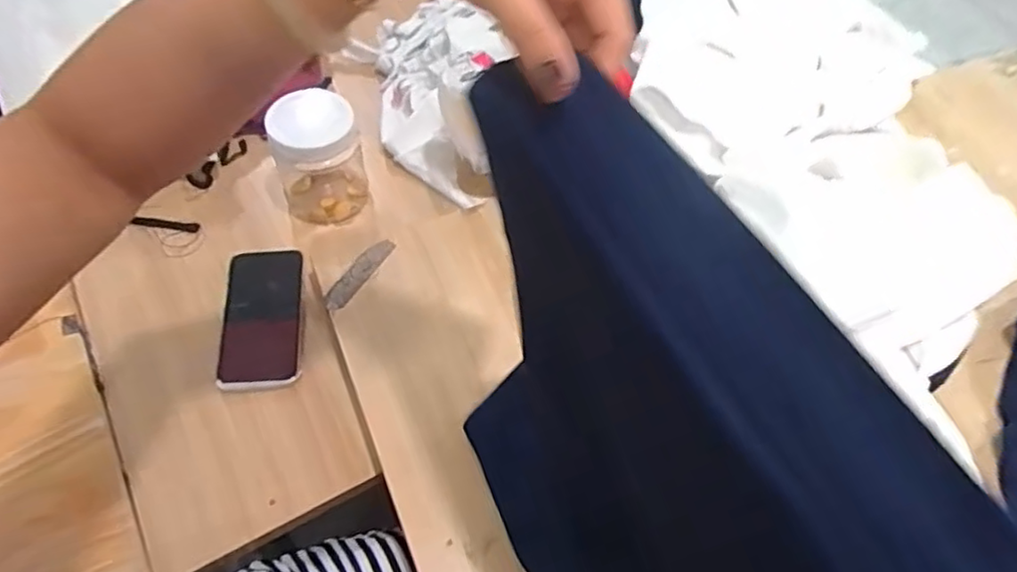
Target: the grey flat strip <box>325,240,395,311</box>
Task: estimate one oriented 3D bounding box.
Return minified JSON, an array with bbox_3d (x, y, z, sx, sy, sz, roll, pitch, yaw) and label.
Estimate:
[{"bbox_3d":[-0.154,-0.013,0.651,0.023,0.005,0.096,34,60,2],"label":"grey flat strip"}]

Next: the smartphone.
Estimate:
[{"bbox_3d":[-0.253,0.028,0.654,0.078,0.008,0.162,-5,56,-8],"label":"smartphone"}]

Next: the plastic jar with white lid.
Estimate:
[{"bbox_3d":[-0.212,-0.144,0.709,0.095,0.114,0.083,-15,58,-14],"label":"plastic jar with white lid"}]

